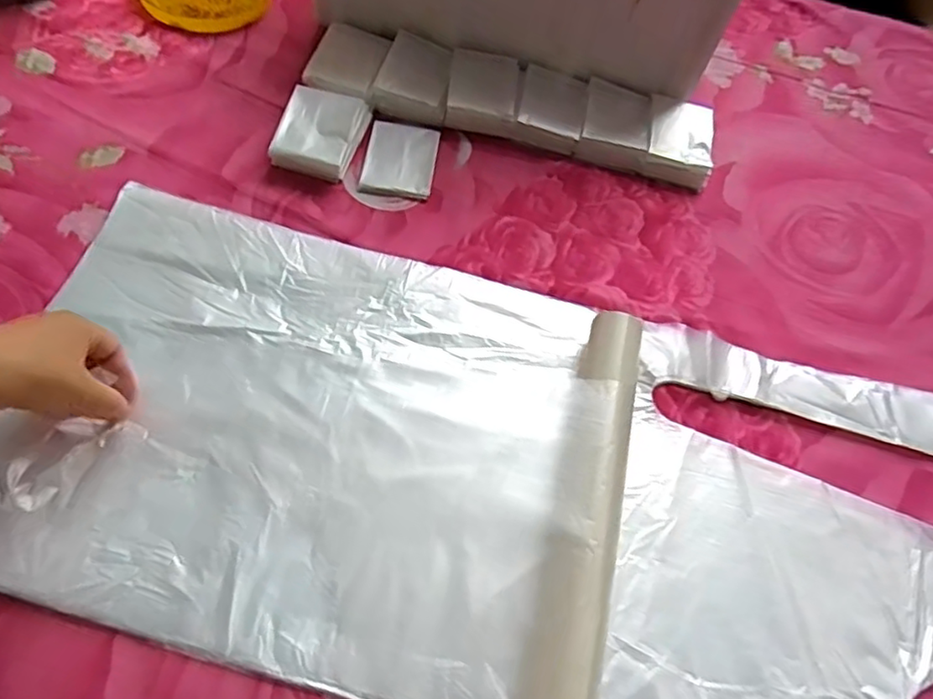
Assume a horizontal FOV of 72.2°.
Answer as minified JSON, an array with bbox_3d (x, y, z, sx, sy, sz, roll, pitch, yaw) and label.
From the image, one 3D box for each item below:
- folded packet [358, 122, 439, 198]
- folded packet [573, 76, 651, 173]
[{"bbox_3d":[-0.060,-0.175,0.587,0.064,0.006,0.086,9,59,-2],"label":"folded packet"},{"bbox_3d":[0.146,-0.219,0.628,0.064,0.029,0.093,14,59,1],"label":"folded packet"}]

